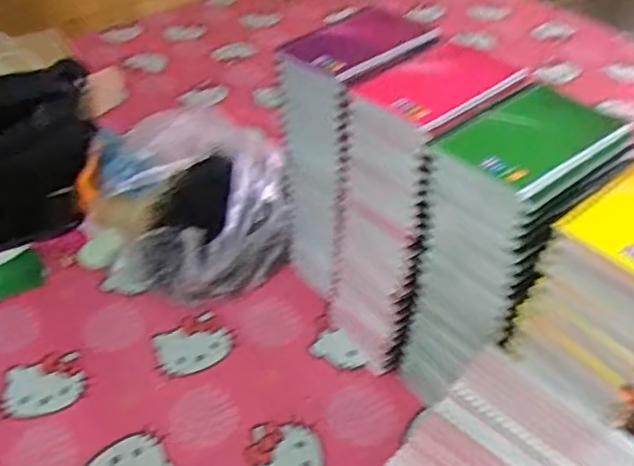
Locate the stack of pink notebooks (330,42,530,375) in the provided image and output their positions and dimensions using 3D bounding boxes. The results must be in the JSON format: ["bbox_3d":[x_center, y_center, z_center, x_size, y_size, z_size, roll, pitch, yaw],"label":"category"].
[{"bbox_3d":[0.090,-0.010,0.609,0.127,0.291,0.107,-29,49,-28],"label":"stack of pink notebooks"}]

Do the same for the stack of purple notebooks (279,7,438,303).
[{"bbox_3d":[0.041,-0.085,0.671,0.160,0.257,0.096,-34,51,-32],"label":"stack of purple notebooks"}]

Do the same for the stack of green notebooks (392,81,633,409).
[{"bbox_3d":[0.153,0.040,0.553,0.109,0.292,0.136,33,51,32],"label":"stack of green notebooks"}]

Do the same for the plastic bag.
[{"bbox_3d":[-0.166,-0.039,0.791,0.246,0.107,0.277,-14,43,-14],"label":"plastic bag"}]

